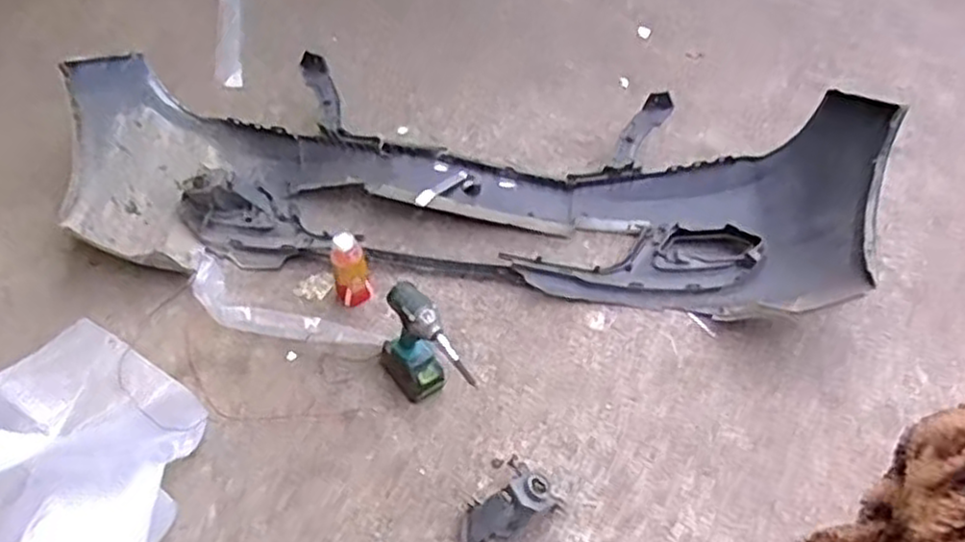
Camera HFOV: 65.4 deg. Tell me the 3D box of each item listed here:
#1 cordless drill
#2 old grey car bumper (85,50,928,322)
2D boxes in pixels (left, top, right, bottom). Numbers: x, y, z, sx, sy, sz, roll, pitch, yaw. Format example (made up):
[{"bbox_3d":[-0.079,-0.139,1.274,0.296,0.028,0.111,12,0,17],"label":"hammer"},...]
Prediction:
[{"bbox_3d":[-0.108,0.172,1.467,0.089,0.284,0.238,-31,61,-23],"label":"cordless drill"},{"bbox_3d":[-0.050,-0.247,1.794,1.866,0.299,0.649,7,53,3],"label":"old grey car bumper"}]

